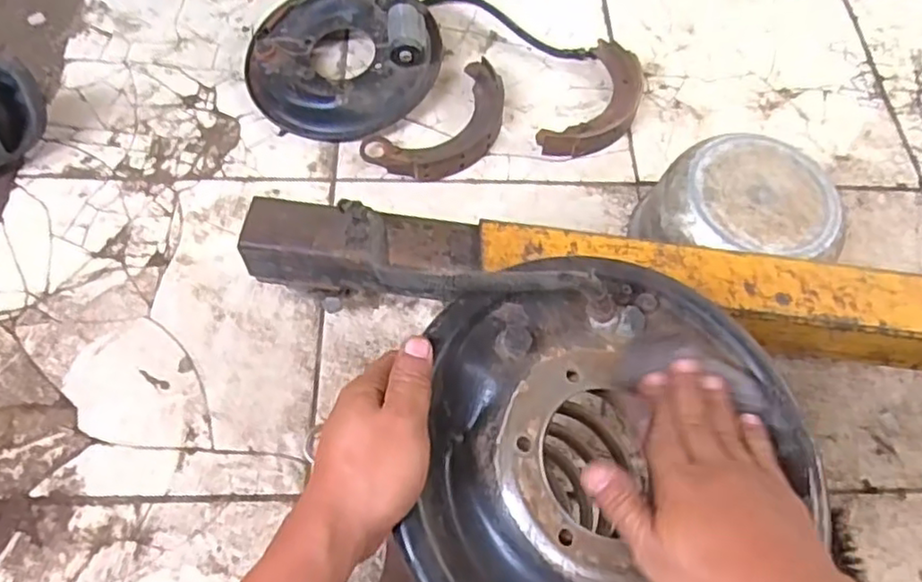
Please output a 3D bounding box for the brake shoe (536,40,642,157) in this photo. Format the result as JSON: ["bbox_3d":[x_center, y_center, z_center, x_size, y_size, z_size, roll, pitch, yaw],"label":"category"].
[{"bbox_3d":[0.196,-0.260,0.929,0.098,0.034,0.211,29,67,11],"label":"brake shoe"}]

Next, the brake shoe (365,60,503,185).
[{"bbox_3d":[-0.018,-0.219,0.903,0.221,0.032,0.114,-39,72,-18],"label":"brake shoe"}]

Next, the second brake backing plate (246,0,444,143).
[{"bbox_3d":[-0.164,-0.331,0.917,0.259,0.082,0.244,1,65,-2],"label":"second brake backing plate"}]

